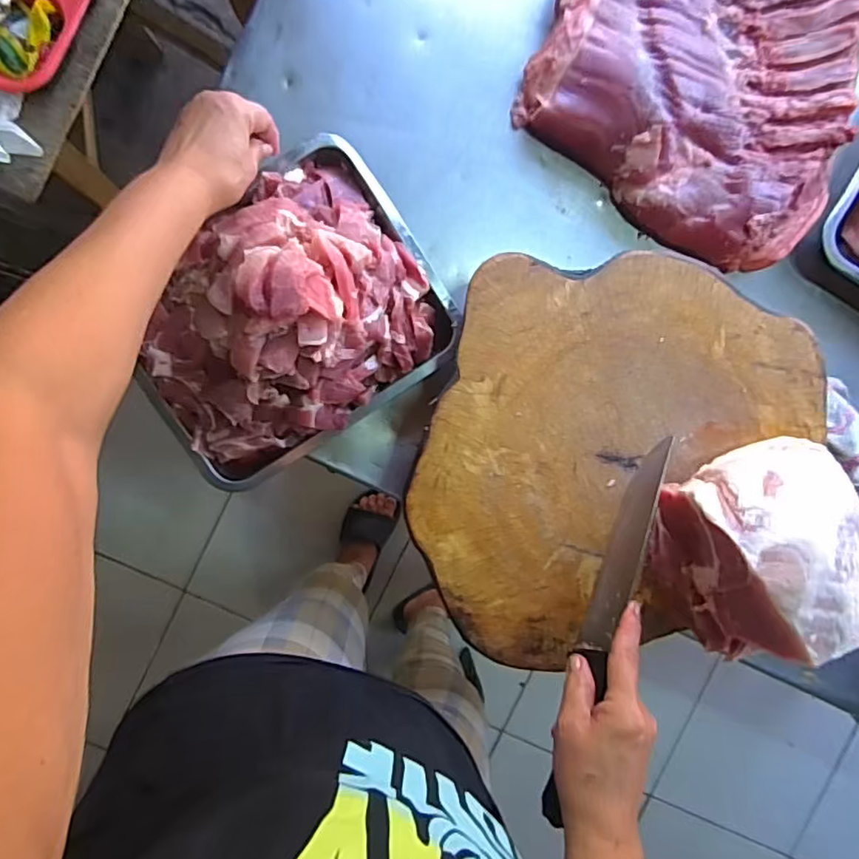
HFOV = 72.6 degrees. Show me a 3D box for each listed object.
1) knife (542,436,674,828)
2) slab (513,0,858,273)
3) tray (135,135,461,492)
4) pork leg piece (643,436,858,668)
[{"bbox_3d":[0.145,0.159,0.485,0.015,0.047,0.310,20,85,-6],"label":"knife"},{"bbox_3d":[0.283,-0.367,0.611,0.331,0.051,0.314,21,93,-6],"label":"slab"},{"bbox_3d":[-0.140,-0.107,0.538,0.297,0.124,0.241,-35,96,-1],"label":"tray"},{"bbox_3d":[0.295,0.103,0.498,0.163,0.140,0.157,-26,96,-2],"label":"pork leg piece"}]

